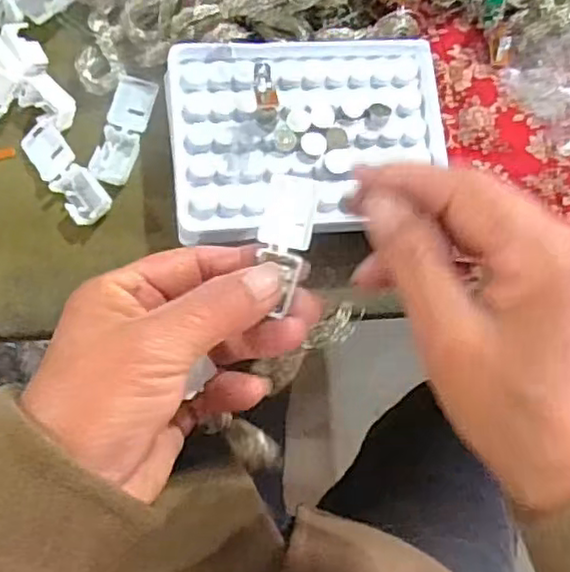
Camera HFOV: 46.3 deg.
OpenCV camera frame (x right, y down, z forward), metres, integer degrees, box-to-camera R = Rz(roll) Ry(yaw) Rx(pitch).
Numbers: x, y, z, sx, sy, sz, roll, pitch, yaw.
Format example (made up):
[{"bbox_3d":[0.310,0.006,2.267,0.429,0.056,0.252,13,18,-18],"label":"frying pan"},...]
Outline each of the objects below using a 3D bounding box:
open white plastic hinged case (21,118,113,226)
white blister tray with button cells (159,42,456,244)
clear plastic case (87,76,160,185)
[{"bbox_3d":[-0.107,-0.055,0.322,0.020,0.011,0.056,-37,86,-12],"label":"open white plastic hinged case"},{"bbox_3d":[0.011,-0.072,0.323,0.129,0.022,0.096,-5,80,-8],"label":"white blister tray with button cells"},{"bbox_3d":[-0.080,-0.078,0.329,0.019,0.006,0.055,16,78,-4],"label":"clear plastic case"}]

